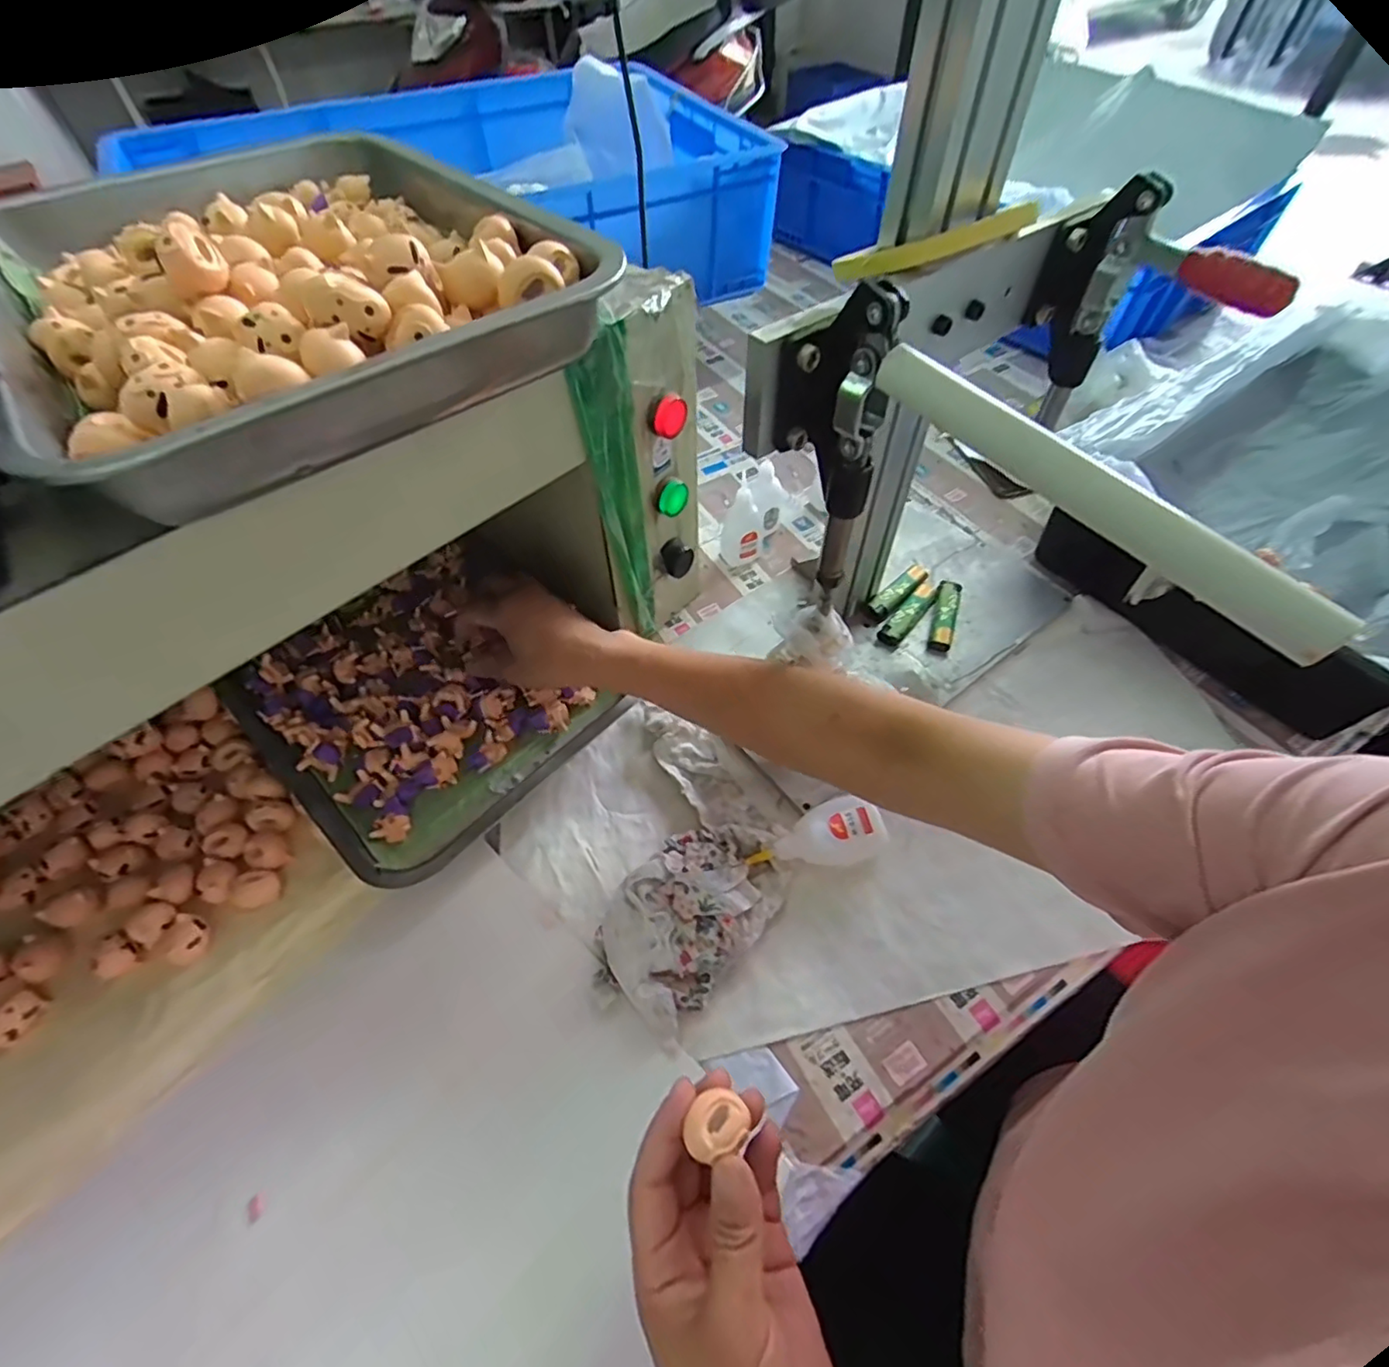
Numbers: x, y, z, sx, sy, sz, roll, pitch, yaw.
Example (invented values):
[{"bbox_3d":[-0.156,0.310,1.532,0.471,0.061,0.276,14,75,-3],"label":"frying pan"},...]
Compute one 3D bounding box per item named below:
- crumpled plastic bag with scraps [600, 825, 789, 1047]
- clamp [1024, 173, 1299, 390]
[{"bbox_3d":[-0.002,0.154,0.415,0.088,0.028,0.136,36,63,24],"label":"crumpled plastic bag with scraps"},{"bbox_3d":[0.273,-0.228,0.365,0.036,0.102,0.120,-36,61,-21],"label":"clamp"}]

